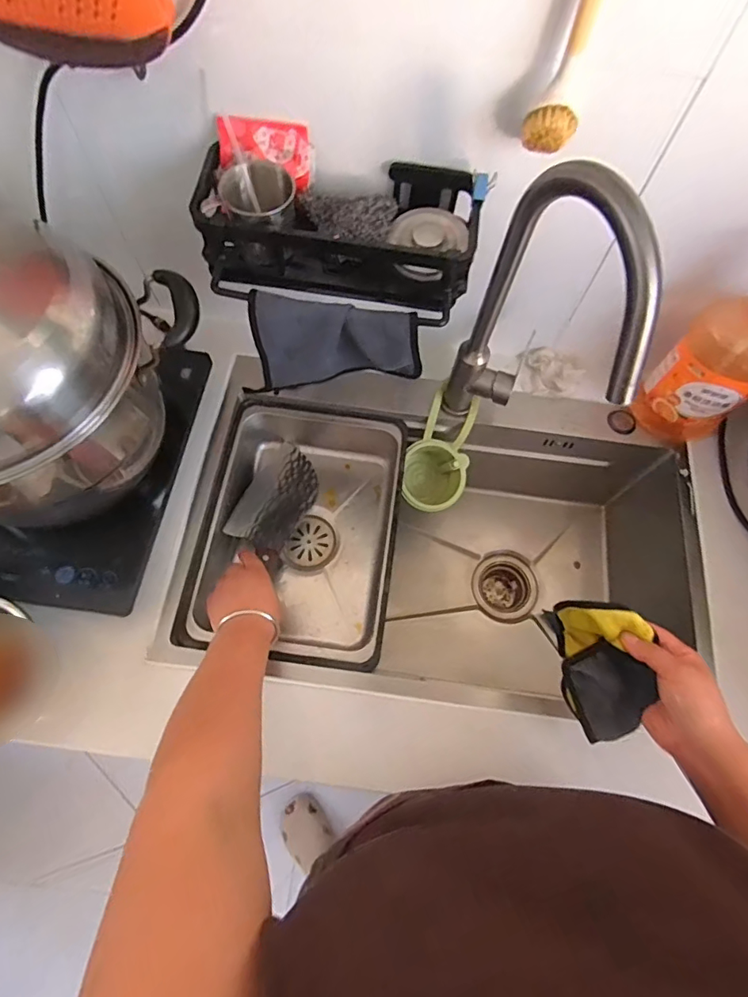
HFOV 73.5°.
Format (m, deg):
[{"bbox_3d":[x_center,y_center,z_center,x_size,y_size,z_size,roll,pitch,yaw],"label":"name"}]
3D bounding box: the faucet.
[{"bbox_3d":[0.162,-0.142,0.518,0.061,0.380,0.201,-12,69,-7],"label":"faucet"}]

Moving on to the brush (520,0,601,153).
[{"bbox_3d":[0.162,-0.366,0.379,0.044,0.187,0.039,16,68,4],"label":"brush"}]

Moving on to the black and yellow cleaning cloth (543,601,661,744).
[{"bbox_3d":[0.227,0.176,0.502,0.033,0.098,0.139,-10,86,-41],"label":"black and yellow cleaning cloth"}]

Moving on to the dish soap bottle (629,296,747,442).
[{"bbox_3d":[0.431,-0.167,0.621,0.074,0.263,0.111,-36,74,-15],"label":"dish soap bottle"}]

